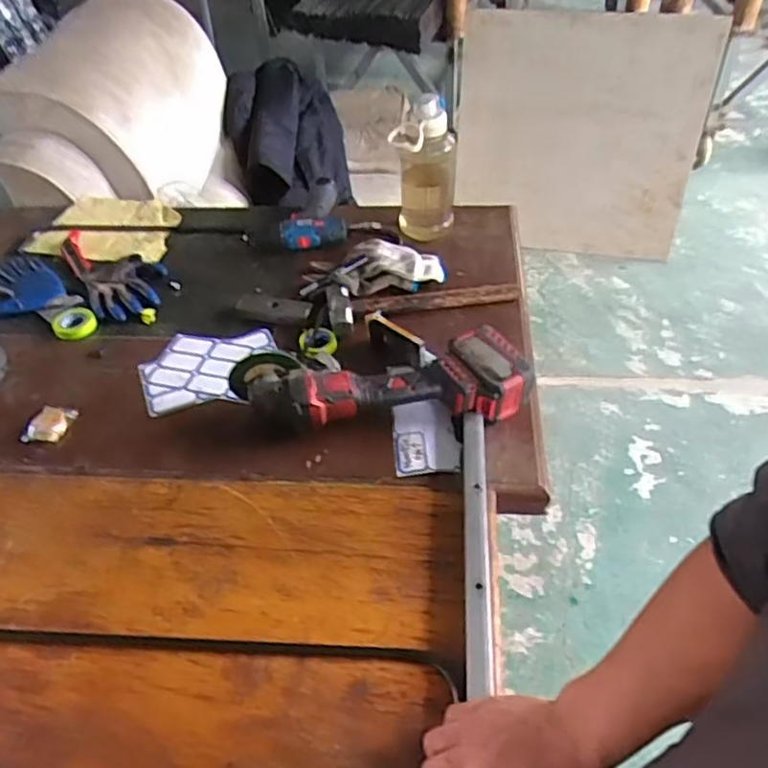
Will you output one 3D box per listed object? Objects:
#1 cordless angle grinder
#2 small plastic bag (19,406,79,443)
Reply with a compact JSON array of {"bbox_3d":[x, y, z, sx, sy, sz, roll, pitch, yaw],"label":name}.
[{"bbox_3d":[-0.006,0.002,0.913,0.403,0.095,0.126,-5,45,-2],"label":"cordless angle grinder"},{"bbox_3d":[-0.473,0.056,0.934,0.067,0.013,0.058,9,47,12],"label":"small plastic bag"}]

